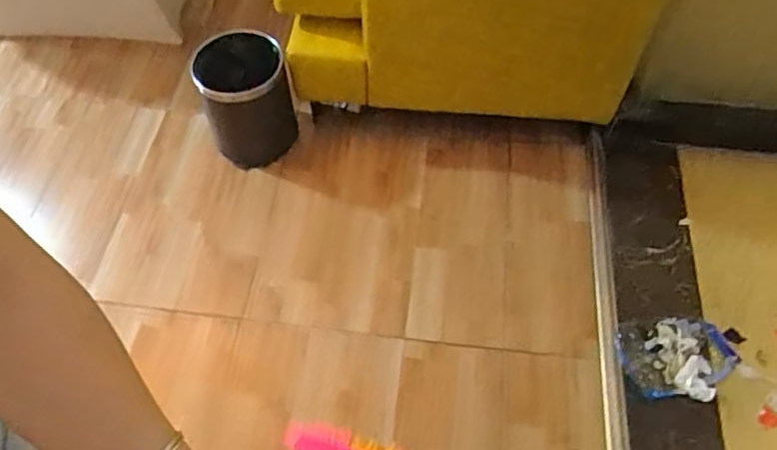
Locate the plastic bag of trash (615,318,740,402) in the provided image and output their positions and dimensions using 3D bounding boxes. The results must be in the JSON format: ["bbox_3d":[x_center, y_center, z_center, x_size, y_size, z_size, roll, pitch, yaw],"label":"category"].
[{"bbox_3d":[0.619,0.280,1.277,0.262,0.033,0.172,3,58,2],"label":"plastic bag of trash"}]

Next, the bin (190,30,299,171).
[{"bbox_3d":[-0.358,-0.317,1.536,0.216,0.253,0.260,-16,59,-10],"label":"bin"}]

